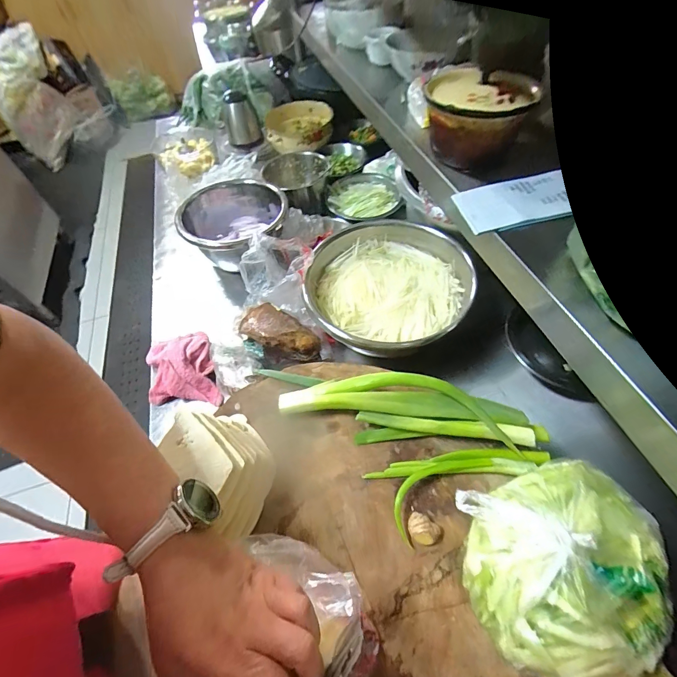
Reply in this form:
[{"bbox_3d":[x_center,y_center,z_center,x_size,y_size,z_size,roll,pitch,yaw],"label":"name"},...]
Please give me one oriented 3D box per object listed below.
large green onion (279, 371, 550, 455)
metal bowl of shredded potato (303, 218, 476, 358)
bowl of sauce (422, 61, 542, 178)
[{"bbox_3d":[0.070,0.078,0.380,0.272,0.042,0.067,3,56,7],"label":"large green onion"},{"bbox_3d":[0.080,-0.086,0.562,0.261,0.077,0.255,-2,55,3],"label":"metal bowl of shredded potato"},{"bbox_3d":[0.193,-0.314,0.483,0.145,0.088,0.125,16,58,15],"label":"bowl of sauce"}]

